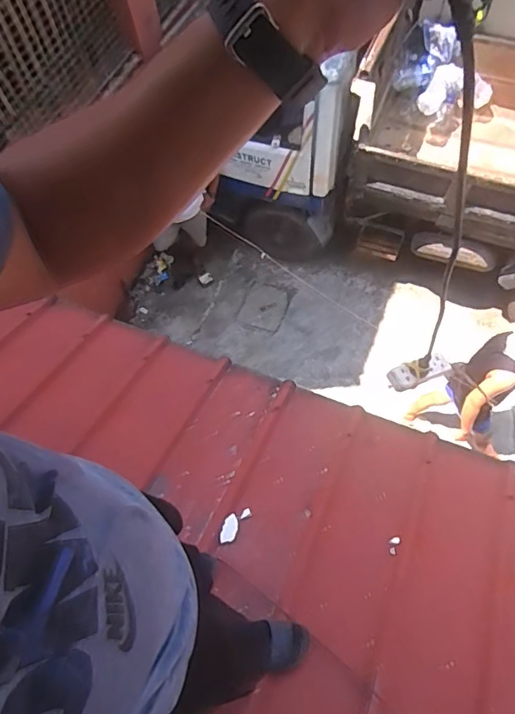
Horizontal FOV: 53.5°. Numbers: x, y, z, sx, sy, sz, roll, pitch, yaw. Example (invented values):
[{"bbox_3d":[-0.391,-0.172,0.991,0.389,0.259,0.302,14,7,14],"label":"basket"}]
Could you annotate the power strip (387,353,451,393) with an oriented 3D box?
[{"bbox_3d":[0.296,0.030,0.926,0.144,0.038,0.045,-14,59,-28],"label":"power strip"}]

